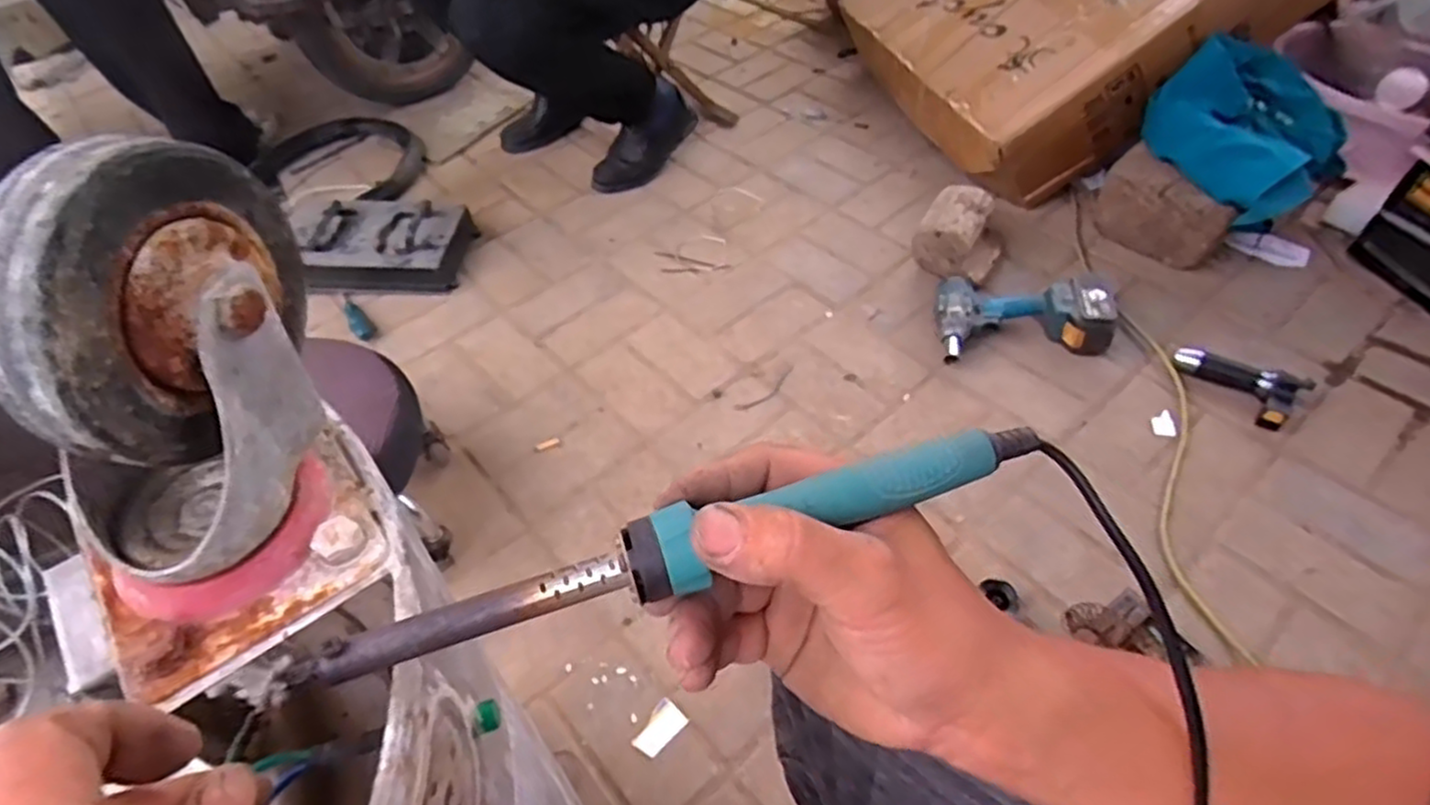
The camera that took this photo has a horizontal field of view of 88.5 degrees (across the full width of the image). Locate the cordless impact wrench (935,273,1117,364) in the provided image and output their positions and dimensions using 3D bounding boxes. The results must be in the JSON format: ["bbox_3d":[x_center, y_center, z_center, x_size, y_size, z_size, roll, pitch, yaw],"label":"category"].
[{"bbox_3d":[0.447,-0.138,1.069,0.237,0.096,0.139,-1,49,5],"label":"cordless impact wrench"}]

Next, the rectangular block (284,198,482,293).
[{"bbox_3d":[-0.593,-0.272,1.286,0.303,0.088,0.163,-3,50,3],"label":"rectangular block"}]

